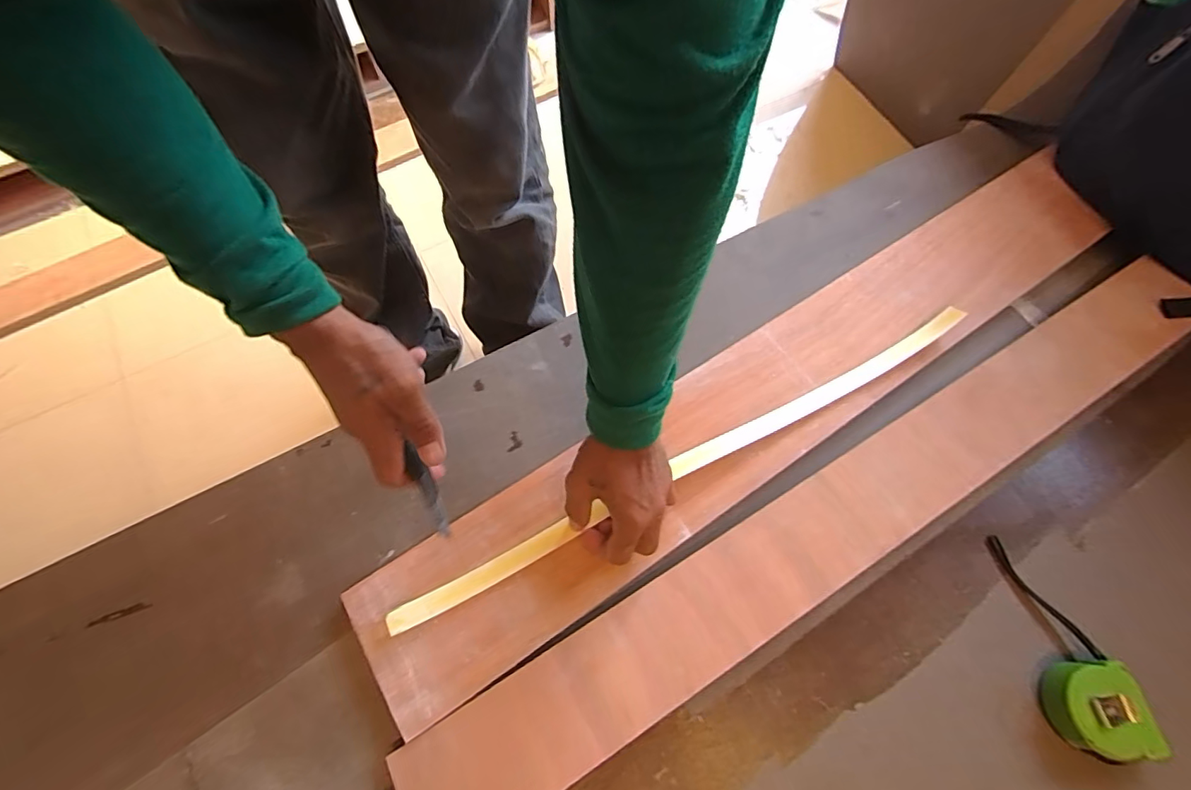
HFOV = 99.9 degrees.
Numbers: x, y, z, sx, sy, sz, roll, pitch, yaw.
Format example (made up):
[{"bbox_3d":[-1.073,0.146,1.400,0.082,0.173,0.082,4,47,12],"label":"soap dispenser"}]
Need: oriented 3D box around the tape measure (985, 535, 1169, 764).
[{"bbox_3d":[0.442,0.230,0.470,0.060,0.045,0.186,-2,67,-2],"label":"tape measure"}]

